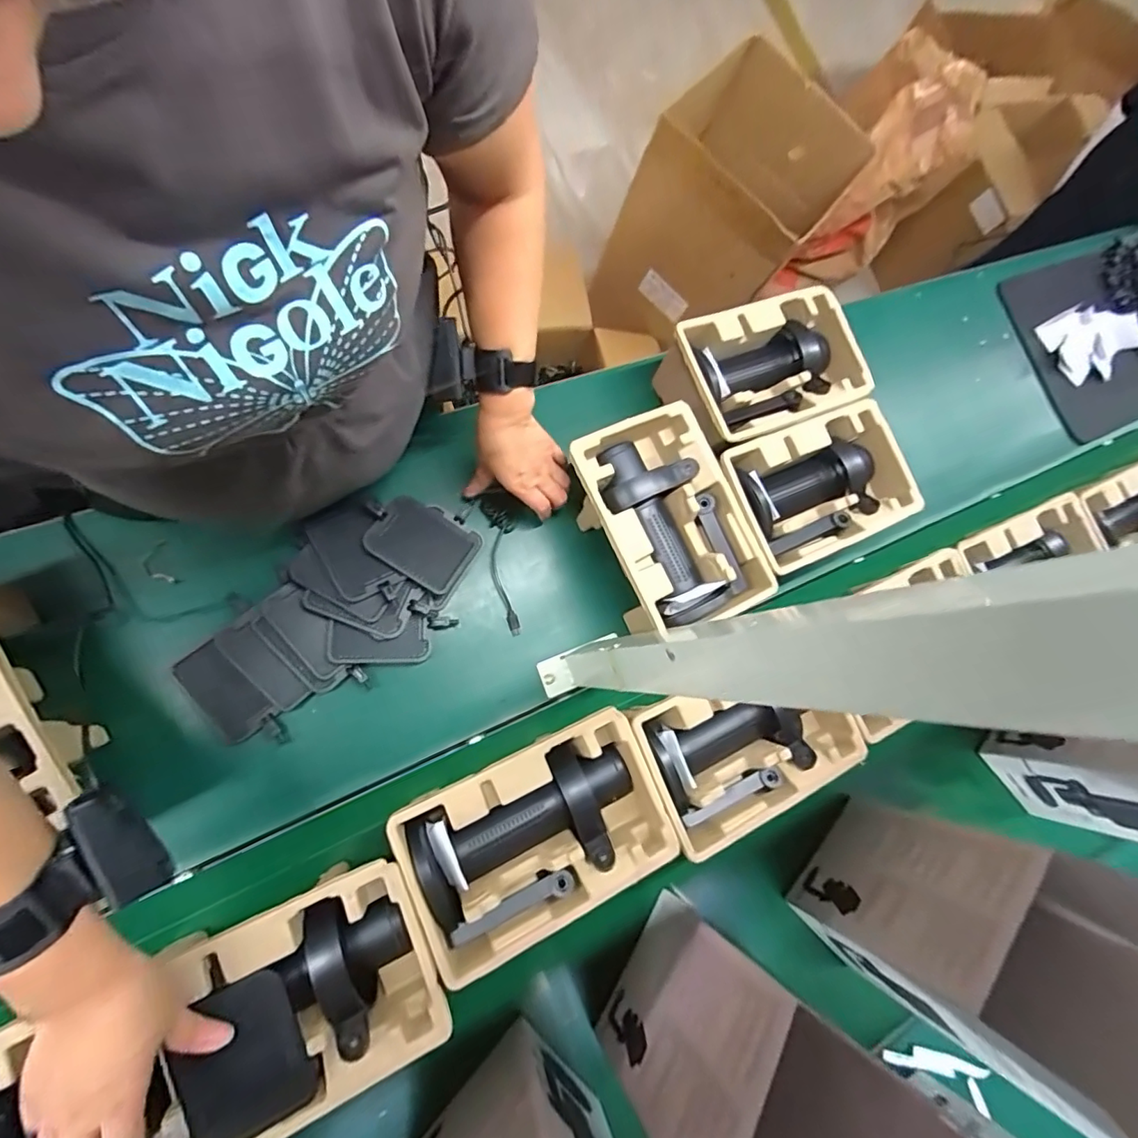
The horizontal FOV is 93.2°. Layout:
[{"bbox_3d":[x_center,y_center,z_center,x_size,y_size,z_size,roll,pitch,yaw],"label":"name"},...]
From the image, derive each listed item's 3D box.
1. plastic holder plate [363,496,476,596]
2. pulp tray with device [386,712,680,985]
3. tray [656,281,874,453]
[{"bbox_3d":[-0.155,-0.028,0.566,0.096,0.006,0.079,34,61,-7],"label":"plastic holder plate"},{"bbox_3d":[-0.025,0.238,0.487,0.224,0.078,0.148,-24,78,-8],"label":"pulp tray with device"},{"bbox_3d":[0.235,-0.231,0.634,0.219,0.093,0.142,-23,77,-8],"label":"tray"}]

